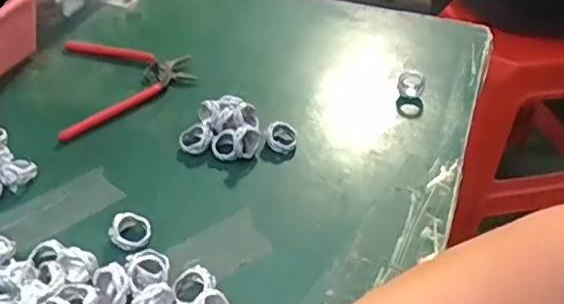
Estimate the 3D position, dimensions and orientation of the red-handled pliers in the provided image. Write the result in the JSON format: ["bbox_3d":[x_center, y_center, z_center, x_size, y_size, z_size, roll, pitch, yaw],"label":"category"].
[{"bbox_3d":[-0.145,-0.067,0.544,0.119,0.011,0.141,-7,40,-10],"label":"red-handled pliers"}]

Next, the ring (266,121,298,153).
[{"bbox_3d":[0.000,-0.012,0.474,0.025,0.016,0.026,1,40,-1],"label":"ring"}]

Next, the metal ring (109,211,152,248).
[{"bbox_3d":[-0.105,0.054,0.398,0.025,0.015,0.026,1,40,-1],"label":"metal ring"}]

